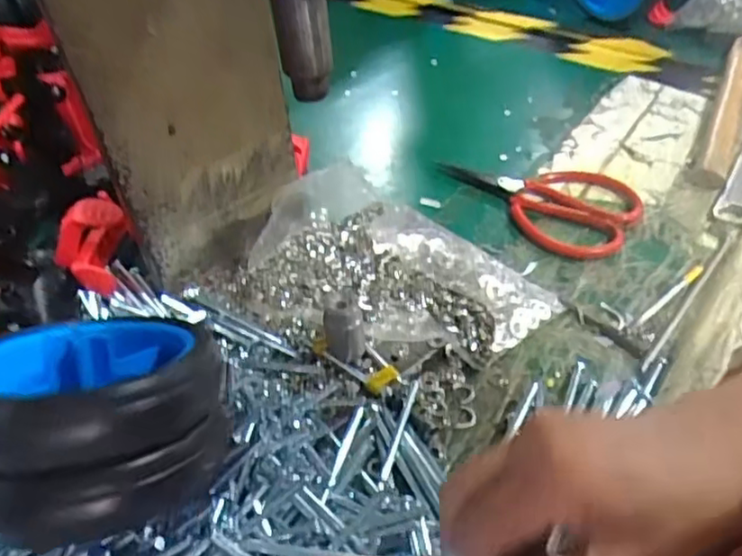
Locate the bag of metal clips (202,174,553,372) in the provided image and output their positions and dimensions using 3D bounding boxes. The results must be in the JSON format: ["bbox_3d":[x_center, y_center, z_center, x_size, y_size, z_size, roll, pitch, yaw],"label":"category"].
[{"bbox_3d":[0.011,-0.009,0.520,0.234,0.040,0.172,22,50,27],"label":"bag of metal clips"}]

